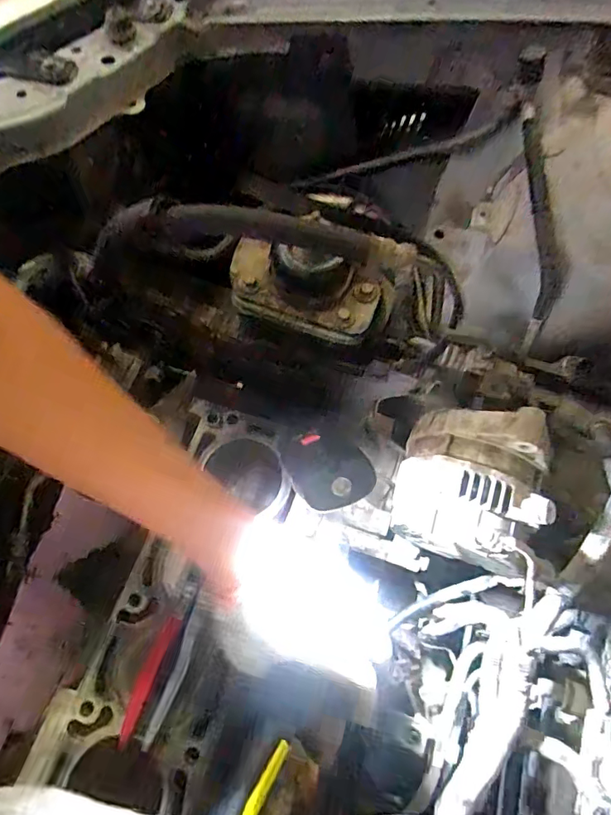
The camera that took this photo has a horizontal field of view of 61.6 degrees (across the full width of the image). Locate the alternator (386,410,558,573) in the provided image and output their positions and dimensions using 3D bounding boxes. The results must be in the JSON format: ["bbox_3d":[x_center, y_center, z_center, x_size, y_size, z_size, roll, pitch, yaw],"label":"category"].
[{"bbox_3d":[0.157,0.080,0.490,0.130,0.142,0.132,12,69,2],"label":"alternator"}]

